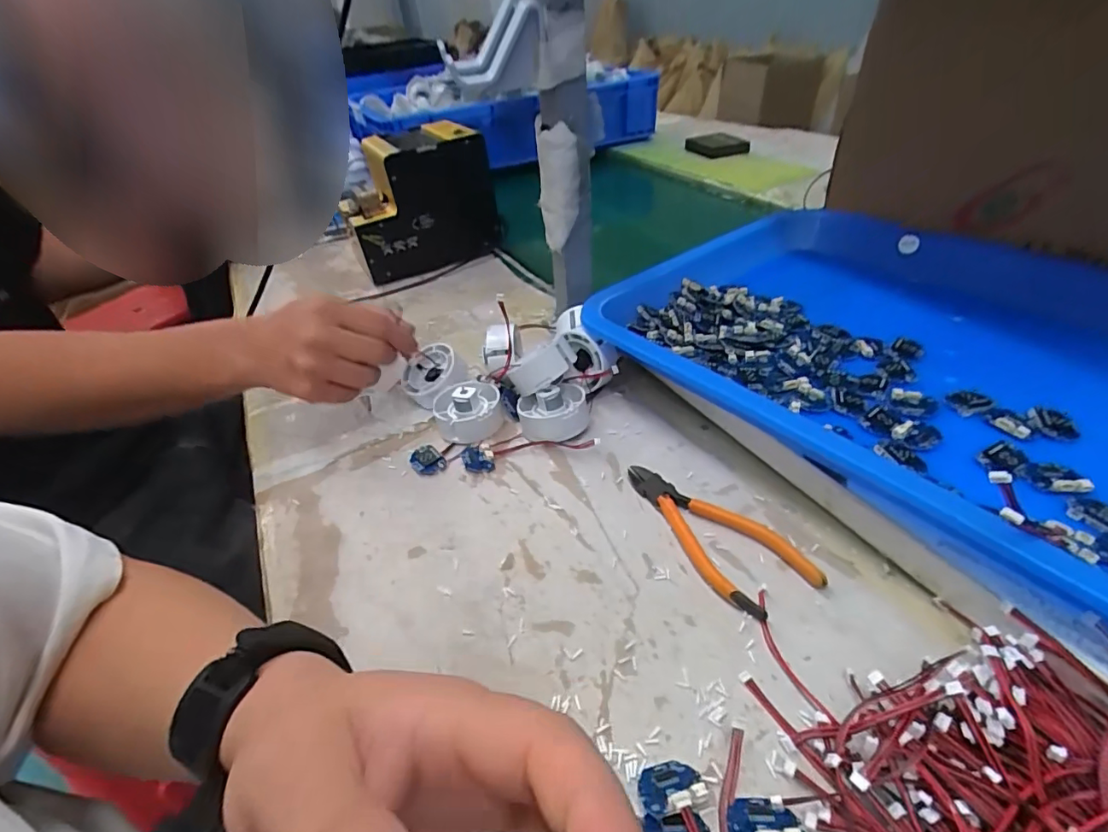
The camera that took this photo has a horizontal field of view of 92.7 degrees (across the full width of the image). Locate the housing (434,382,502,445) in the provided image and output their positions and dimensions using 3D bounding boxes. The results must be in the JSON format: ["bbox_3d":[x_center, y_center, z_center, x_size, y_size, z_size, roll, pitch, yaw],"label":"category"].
[{"bbox_3d":[-0.068,-0.005,0.424,0.053,0.035,0.052,-13,39,-9],"label":"housing"}]

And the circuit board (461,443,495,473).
[{"bbox_3d":[-0.057,0.032,0.400,0.022,0.006,0.029,-20,41,-17],"label":"circuit board"}]

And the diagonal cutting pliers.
[{"bbox_3d":[0.099,0.067,0.333,0.056,0.010,0.129,-23,41,-20],"label":"diagonal cutting pliers"}]

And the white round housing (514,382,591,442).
[{"bbox_3d":[-0.001,-0.002,0.414,0.052,0.034,0.052,-11,39,-7],"label":"white round housing"}]

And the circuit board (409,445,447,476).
[{"bbox_3d":[-0.097,0.034,0.402,0.022,0.004,0.029,-41,58,-17],"label":"circuit board"}]

